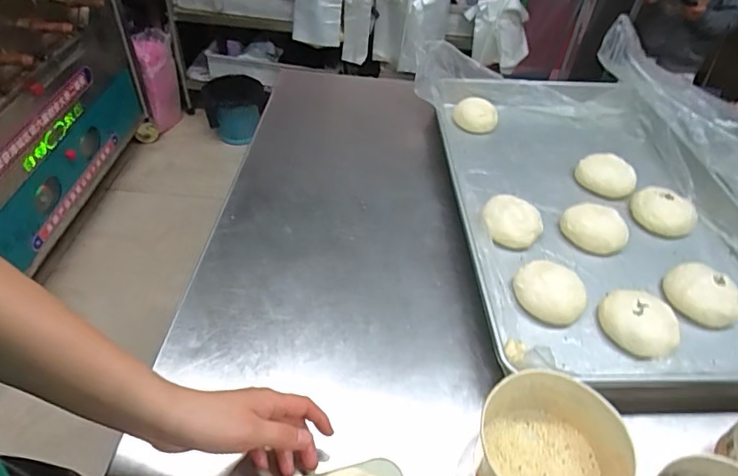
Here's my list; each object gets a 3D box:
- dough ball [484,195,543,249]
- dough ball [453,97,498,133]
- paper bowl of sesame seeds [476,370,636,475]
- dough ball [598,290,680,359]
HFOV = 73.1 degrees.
[{"bbox_3d":[0.197,-0.023,0.695,0.084,0.041,0.072,19,47,14],"label":"dough ball"},{"bbox_3d":[0.190,-0.218,0.883,0.079,0.037,0.064,18,46,13],"label":"dough ball"},{"bbox_3d":[0.162,0.197,0.458,0.129,0.071,0.123,2,45,-2],"label":"paper bowl of sesame seeds"},{"bbox_3d":[0.319,0.097,0.588,0.088,0.040,0.080,2,45,-2],"label":"dough ball"}]

